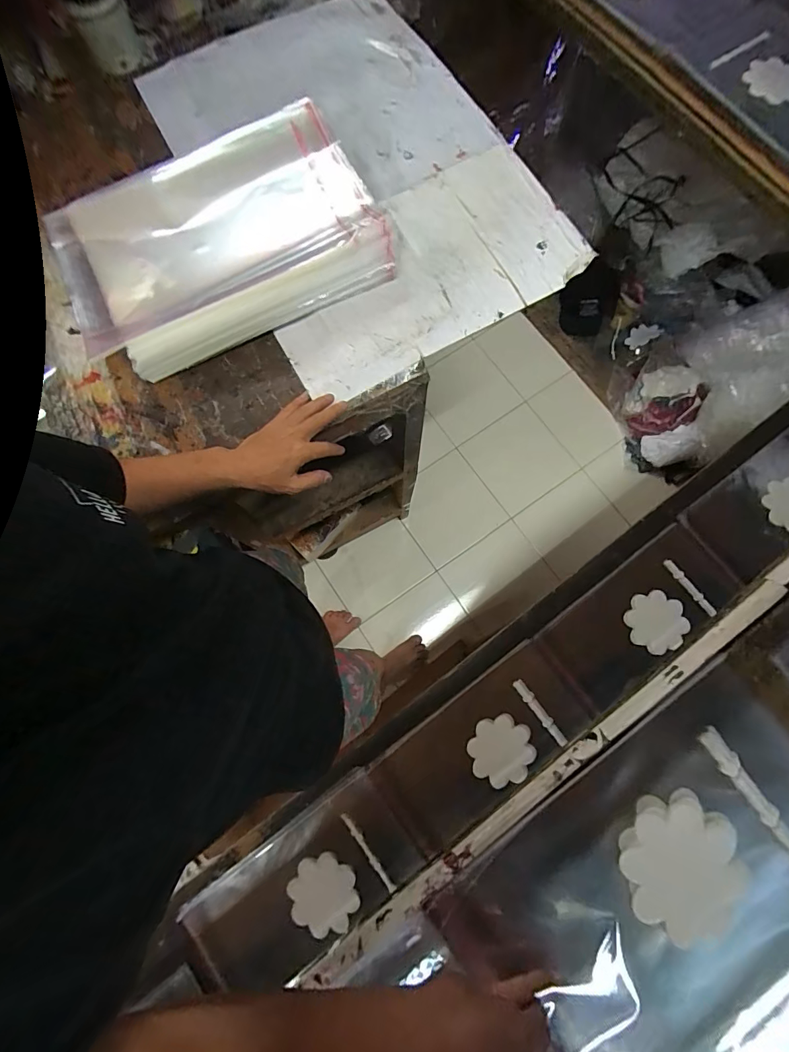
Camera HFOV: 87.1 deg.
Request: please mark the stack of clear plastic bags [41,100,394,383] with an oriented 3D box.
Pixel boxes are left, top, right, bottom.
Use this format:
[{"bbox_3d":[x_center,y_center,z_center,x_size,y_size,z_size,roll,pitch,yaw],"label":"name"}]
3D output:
[{"bbox_3d":[-0.254,-0.411,0.594,0.431,0.064,0.306,-24,75,-5],"label":"stack of clear plastic bags"}]

